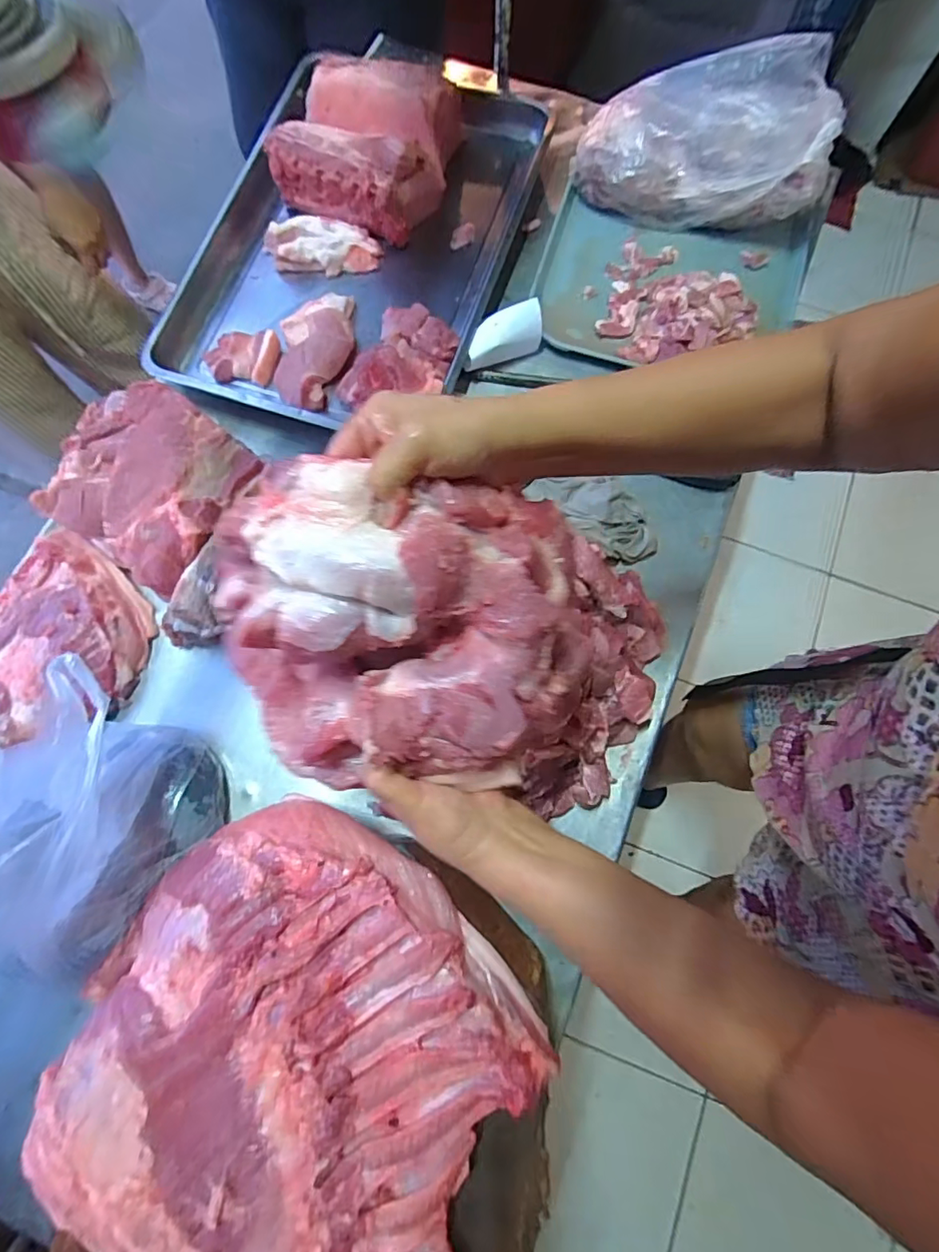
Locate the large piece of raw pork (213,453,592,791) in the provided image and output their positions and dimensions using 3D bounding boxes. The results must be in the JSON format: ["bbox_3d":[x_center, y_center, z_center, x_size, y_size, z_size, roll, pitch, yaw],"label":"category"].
[{"bbox_3d":[-0.043,0.009,0.355,0.235,0.112,0.191,1,75,-1],"label":"large piece of raw pork"}]

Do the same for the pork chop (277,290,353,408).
[{"bbox_3d":[-0.204,-0.358,0.695,0.092,0.032,0.178,5,75,0],"label":"pork chop"}]

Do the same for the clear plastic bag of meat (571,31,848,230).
[{"bbox_3d":[0.305,-0.629,0.696,0.309,0.160,0.112,15,75,2],"label":"clear plastic bag of meat"}]

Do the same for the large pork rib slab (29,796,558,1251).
[{"bbox_3d":[-0.083,0.386,0.402,0.489,0.078,0.327,40,78,9],"label":"large pork rib slab"}]

